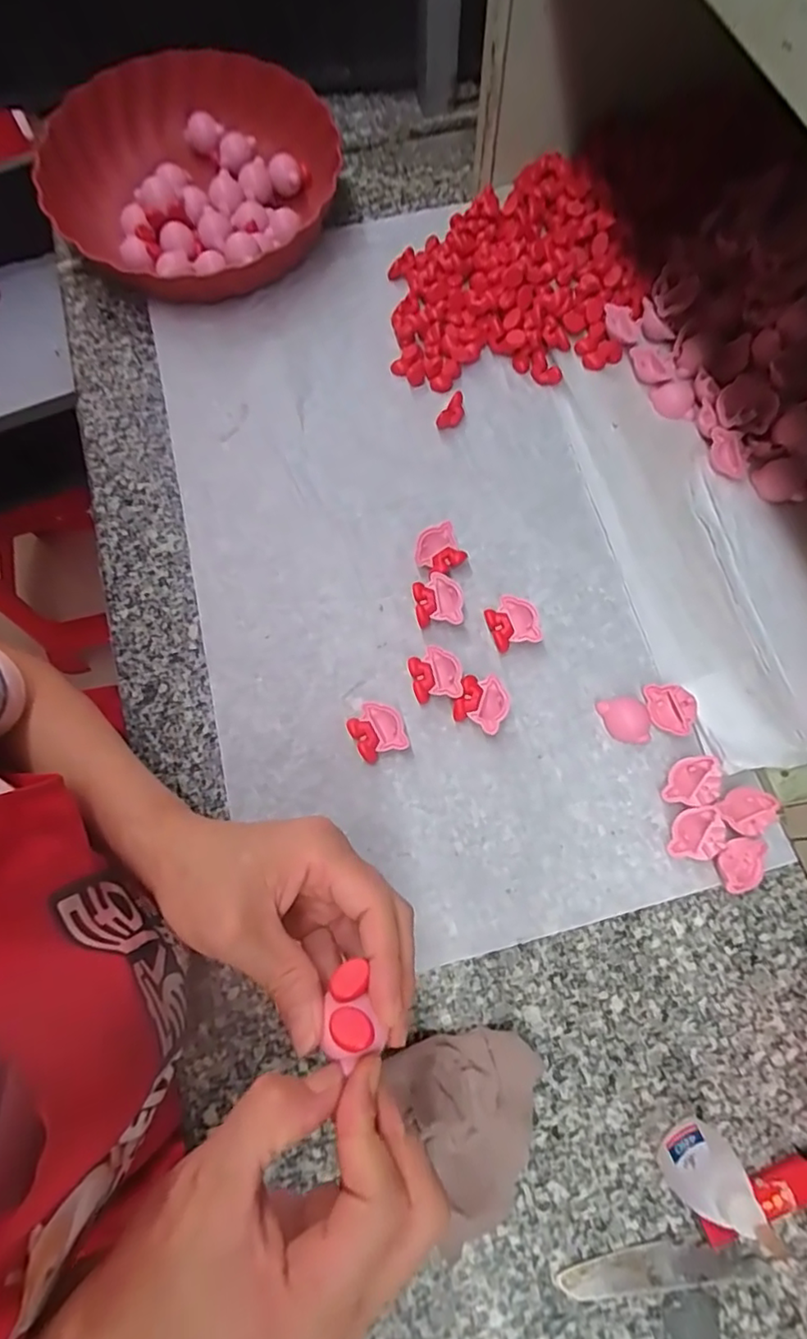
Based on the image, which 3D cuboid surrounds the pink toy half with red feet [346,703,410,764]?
[{"bbox_3d":[-0.017,0.039,0.373,0.033,0.018,0.035,-22,74,-6],"label":"pink toy half with red feet"}]

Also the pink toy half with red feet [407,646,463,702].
[{"bbox_3d":[0.021,0.004,0.383,0.032,0.016,0.035,-13,73,-3],"label":"pink toy half with red feet"}]

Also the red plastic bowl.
[{"bbox_3d":[-0.174,-0.424,0.497,0.246,0.058,0.241,0,73,1],"label":"red plastic bowl"}]

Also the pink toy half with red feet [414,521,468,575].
[{"bbox_3d":[0.025,-0.084,0.408,0.033,0.016,0.031,-28,75,-7],"label":"pink toy half with red feet"}]

